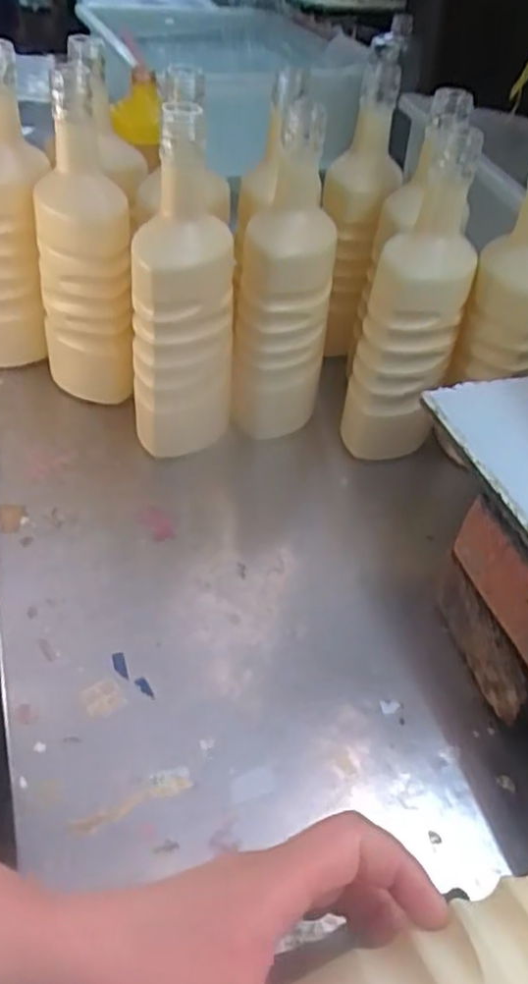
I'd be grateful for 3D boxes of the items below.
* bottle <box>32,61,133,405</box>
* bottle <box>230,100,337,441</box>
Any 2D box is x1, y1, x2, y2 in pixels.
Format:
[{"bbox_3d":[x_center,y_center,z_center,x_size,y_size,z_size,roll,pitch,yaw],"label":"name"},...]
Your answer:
[{"bbox_3d":[-0.142,-0.179,0.547,0.069,0.255,0.058,-6,44,-14],"label":"bottle"},{"bbox_3d":[0.016,-0.159,0.555,0.080,0.255,0.093,8,43,1],"label":"bottle"}]

